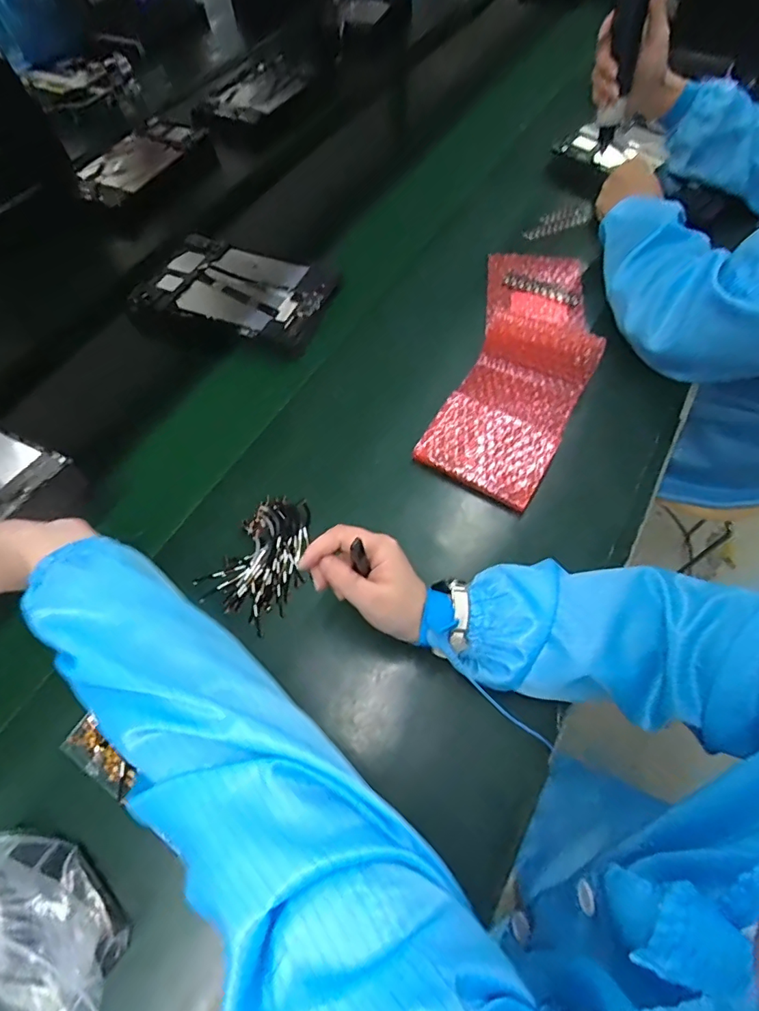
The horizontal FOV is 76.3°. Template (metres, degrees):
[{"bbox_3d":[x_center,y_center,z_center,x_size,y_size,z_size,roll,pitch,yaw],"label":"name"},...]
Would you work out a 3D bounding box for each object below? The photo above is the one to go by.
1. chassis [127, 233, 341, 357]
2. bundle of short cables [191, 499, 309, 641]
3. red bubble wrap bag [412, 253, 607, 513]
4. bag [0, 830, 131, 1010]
[{"bbox_3d":[-0.187,-0.278,0.625,0.239,0.016,0.166,16,64,12],"label":"chassis"},{"bbox_3d":[-0.104,0.047,0.457,0.077,0.019,0.120,28,67,17],"label":"bundle of short cables"},{"bbox_3d":[0.165,-0.179,0.544,0.148,0.063,0.374,16,64,12],"label":"red bubble wrap bag"},{"bbox_3d":[-0.229,0.281,0.307,0.131,0.060,0.081,35,69,20],"label":"bag"}]

